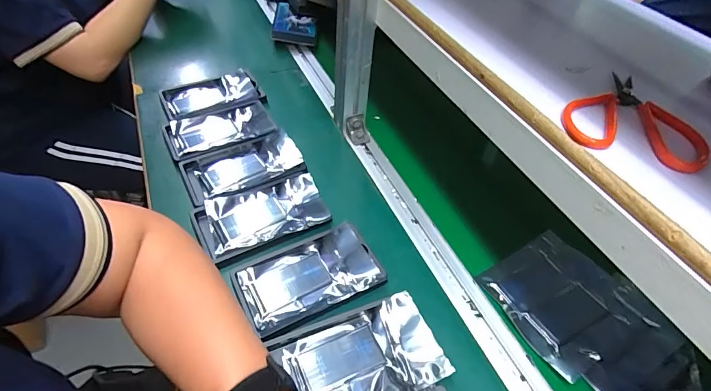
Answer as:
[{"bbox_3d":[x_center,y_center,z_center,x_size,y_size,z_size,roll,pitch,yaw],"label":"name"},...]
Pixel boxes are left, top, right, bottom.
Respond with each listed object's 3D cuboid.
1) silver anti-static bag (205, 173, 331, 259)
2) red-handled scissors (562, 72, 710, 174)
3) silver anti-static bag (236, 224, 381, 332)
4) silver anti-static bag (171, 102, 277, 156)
[{"bbox_3d":[-0.113,0.022,0.514,0.146,0.023,0.086,-15,52,-19],"label":"silver anti-static bag"},{"bbox_3d":[0.221,-0.065,0.319,0.100,0.008,0.103,19,49,10],"label":"red-handled scissors"},{"bbox_3d":[-0.054,0.094,0.454,0.144,0.015,0.082,-17,53,-21],"label":"silver anti-static bag"},{"bbox_3d":[-0.209,-0.102,0.624,0.147,0.024,0.089,-15,52,-20],"label":"silver anti-static bag"}]

